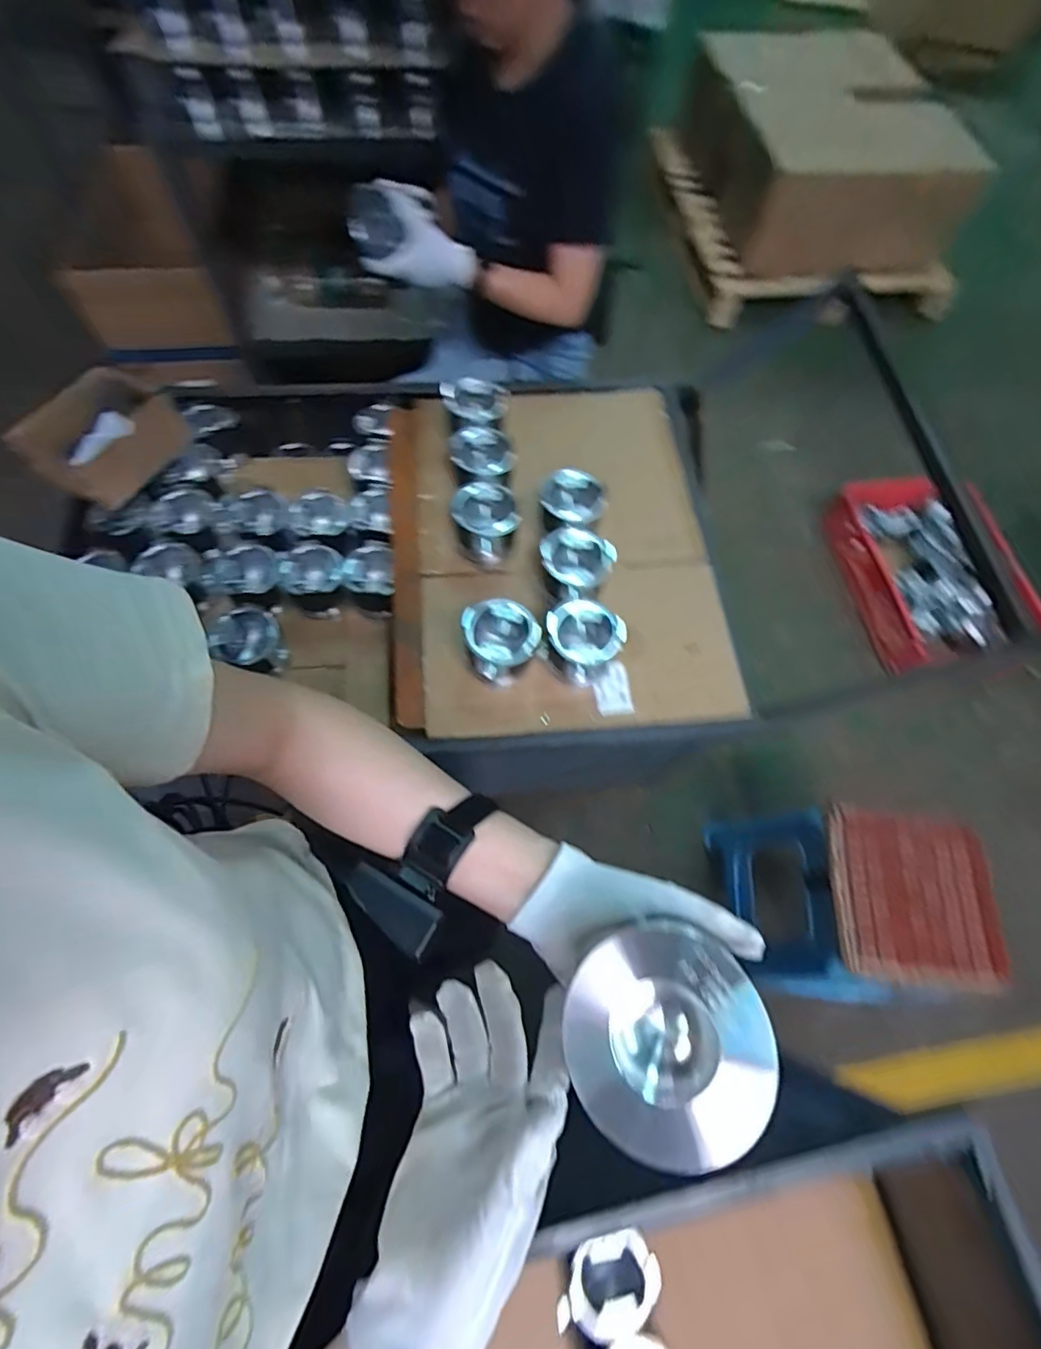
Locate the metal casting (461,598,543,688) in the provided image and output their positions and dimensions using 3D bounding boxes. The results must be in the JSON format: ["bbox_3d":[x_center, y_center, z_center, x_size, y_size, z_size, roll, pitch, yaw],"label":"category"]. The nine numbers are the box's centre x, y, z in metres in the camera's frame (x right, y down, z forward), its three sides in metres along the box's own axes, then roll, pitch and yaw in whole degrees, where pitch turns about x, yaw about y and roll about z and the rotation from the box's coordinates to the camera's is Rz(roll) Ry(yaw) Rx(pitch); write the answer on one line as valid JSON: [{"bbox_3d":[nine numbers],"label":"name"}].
[{"bbox_3d":[-0.027,-0.046,0.789,0.097,0.117,0.100,1,66,-2],"label":"metal casting"}]

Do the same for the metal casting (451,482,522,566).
[{"bbox_3d":[-0.055,-0.238,0.891,0.101,0.100,0.099,1,66,-2],"label":"metal casting"}]

